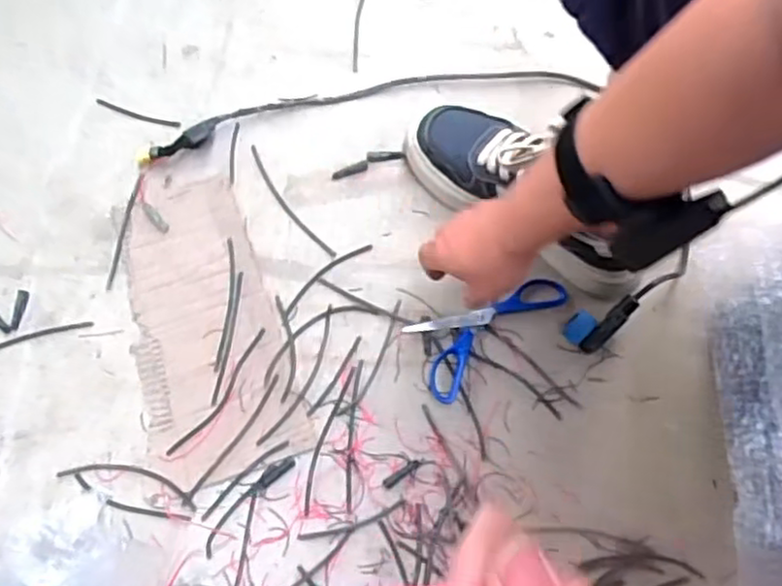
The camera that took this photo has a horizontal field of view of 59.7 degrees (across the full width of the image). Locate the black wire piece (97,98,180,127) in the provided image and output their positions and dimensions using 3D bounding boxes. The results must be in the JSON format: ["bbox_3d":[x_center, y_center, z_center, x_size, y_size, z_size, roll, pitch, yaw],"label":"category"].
[{"bbox_3d":[-0.273,-0.192,0.733,0.095,0.004,0.011,18,73,4],"label":"black wire piece"}]

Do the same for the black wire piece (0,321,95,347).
[{"bbox_3d":[-0.347,0.042,0.660,0.113,0.004,0.011,-16,74,-6],"label":"black wire piece"}]

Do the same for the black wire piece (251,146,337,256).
[{"bbox_3d":[-0.108,-0.094,0.709,0.017,0.004,0.150,-35,77,-12],"label":"black wire piece"}]

